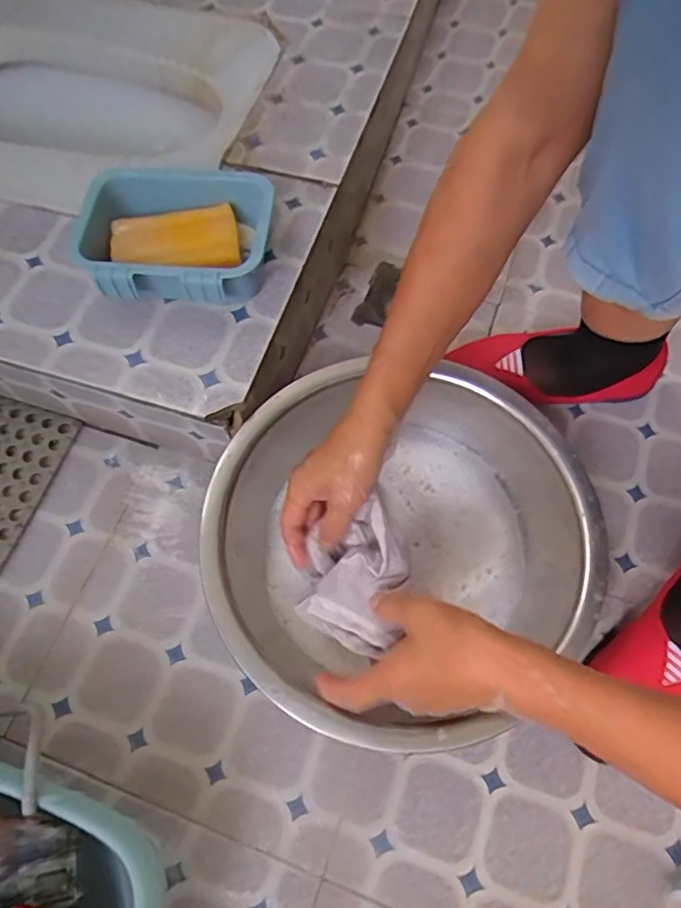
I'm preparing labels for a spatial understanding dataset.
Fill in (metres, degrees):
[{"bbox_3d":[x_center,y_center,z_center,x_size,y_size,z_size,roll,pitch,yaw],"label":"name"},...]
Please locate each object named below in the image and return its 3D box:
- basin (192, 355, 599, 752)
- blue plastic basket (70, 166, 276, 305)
[{"bbox_3d":[0.047,0.075,0.510,0.321,0.095,0.313,0,65,1],"label":"basin"},{"bbox_3d":[-0.158,-0.202,0.546,0.187,0.065,0.143,2,67,2],"label":"blue plastic basket"}]

